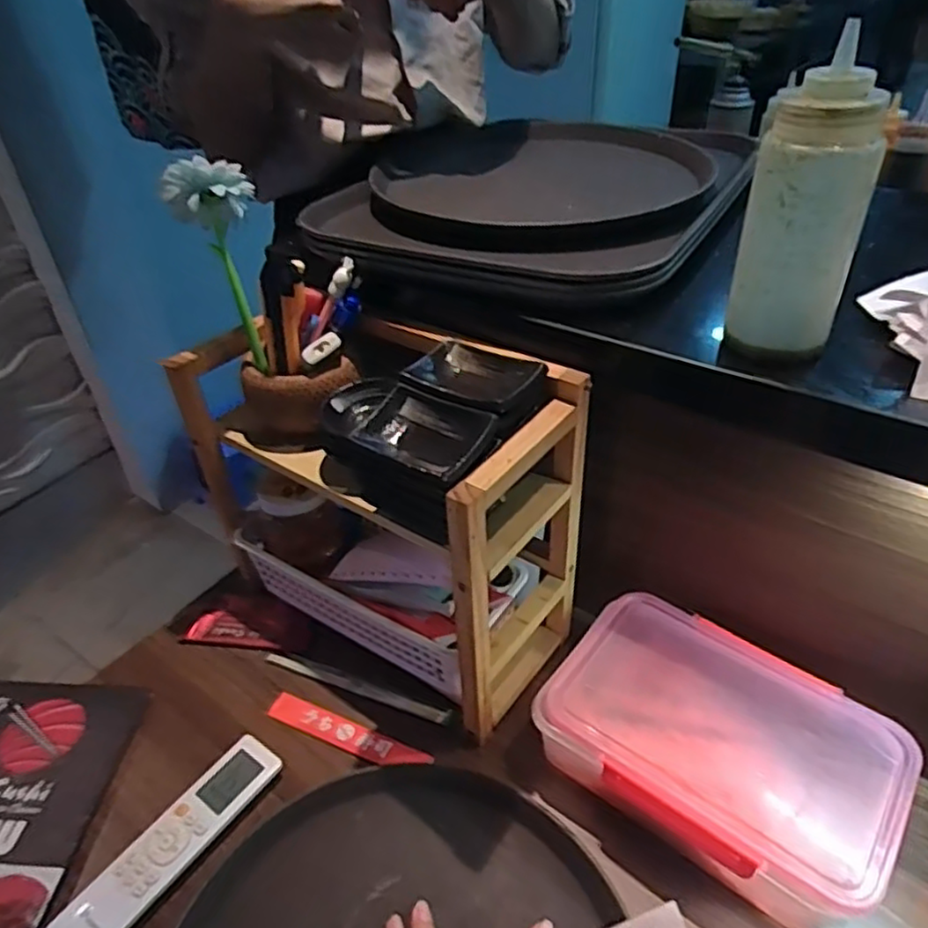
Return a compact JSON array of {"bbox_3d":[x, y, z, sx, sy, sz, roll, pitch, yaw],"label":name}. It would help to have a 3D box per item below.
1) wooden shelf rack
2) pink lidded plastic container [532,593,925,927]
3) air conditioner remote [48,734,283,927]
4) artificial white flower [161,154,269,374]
[{"bbox_3d":[-0.079,0.036,0.647,0.341,0.313,0.157,23,46,30],"label":"wooden shelf rack"},{"bbox_3d":[0.202,0.239,0.554,0.255,0.083,0.181,24,46,31],"label":"pink lidded plastic container"},{"bbox_3d":[-0.237,0.310,0.555,0.051,0.022,0.193,22,45,29],"label":"air conditioner remote"},{"bbox_3d":[-0.215,-0.174,0.590,0.067,0.163,0.071,0,38,5],"label":"artificial white flower"}]

